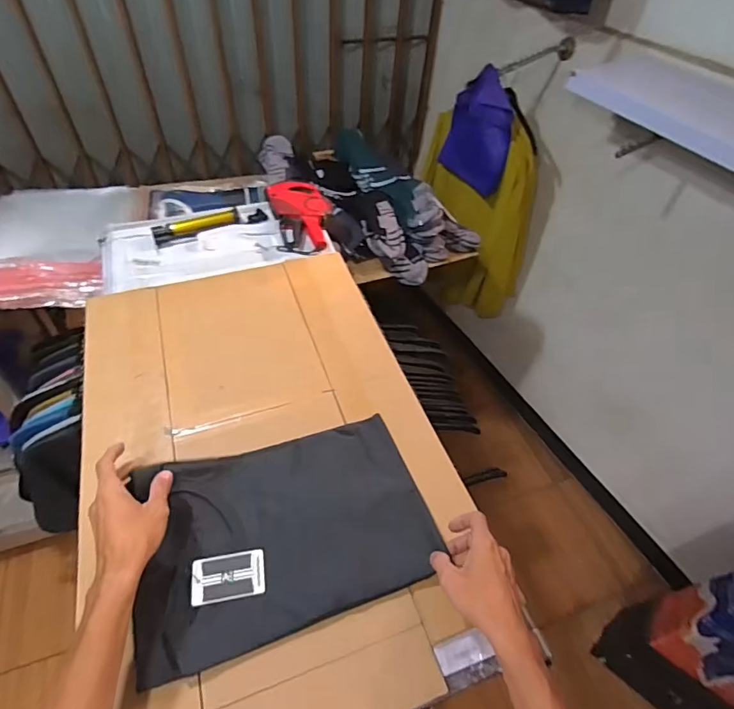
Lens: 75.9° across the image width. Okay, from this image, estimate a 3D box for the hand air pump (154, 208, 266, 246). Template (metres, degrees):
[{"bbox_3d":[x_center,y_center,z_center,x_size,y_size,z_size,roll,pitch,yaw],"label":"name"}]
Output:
[{"bbox_3d":[-0.353,-0.295,1.065,0.246,0.032,0.056,-20,53,-20],"label":"hand air pump"}]

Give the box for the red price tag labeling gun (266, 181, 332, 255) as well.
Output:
[{"bbox_3d":[-0.150,-0.325,1.080,0.129,0.054,0.229,-10,51,-12],"label":"red price tag labeling gun"}]

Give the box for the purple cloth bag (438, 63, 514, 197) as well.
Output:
[{"bbox_3d":[0.346,-0.697,1.483,0.054,0.348,0.249,-33,64,-20],"label":"purple cloth bag"}]

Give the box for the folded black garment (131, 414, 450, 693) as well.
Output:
[{"bbox_3d":[-0.106,0.220,0.608,0.357,0.033,0.236,-15,52,-16],"label":"folded black garment"}]

